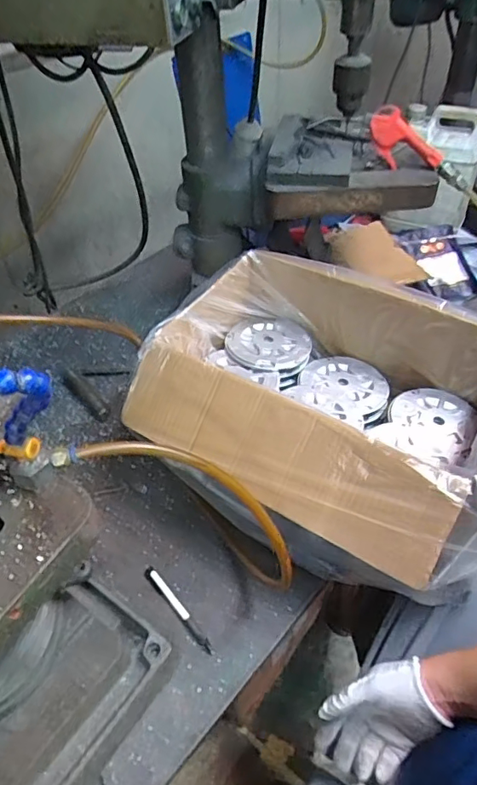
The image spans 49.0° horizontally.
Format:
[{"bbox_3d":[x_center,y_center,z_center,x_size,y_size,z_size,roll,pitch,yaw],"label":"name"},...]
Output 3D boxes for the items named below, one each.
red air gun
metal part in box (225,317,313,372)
[{"bbox_3d":[0.254,-0.387,0.786,0.111,0.082,0.033,13,49,15],"label":"red air gun"},{"bbox_3d":[0.048,-0.078,0.847,0.136,0.018,0.111,6,47,9],"label":"metal part in box"}]

